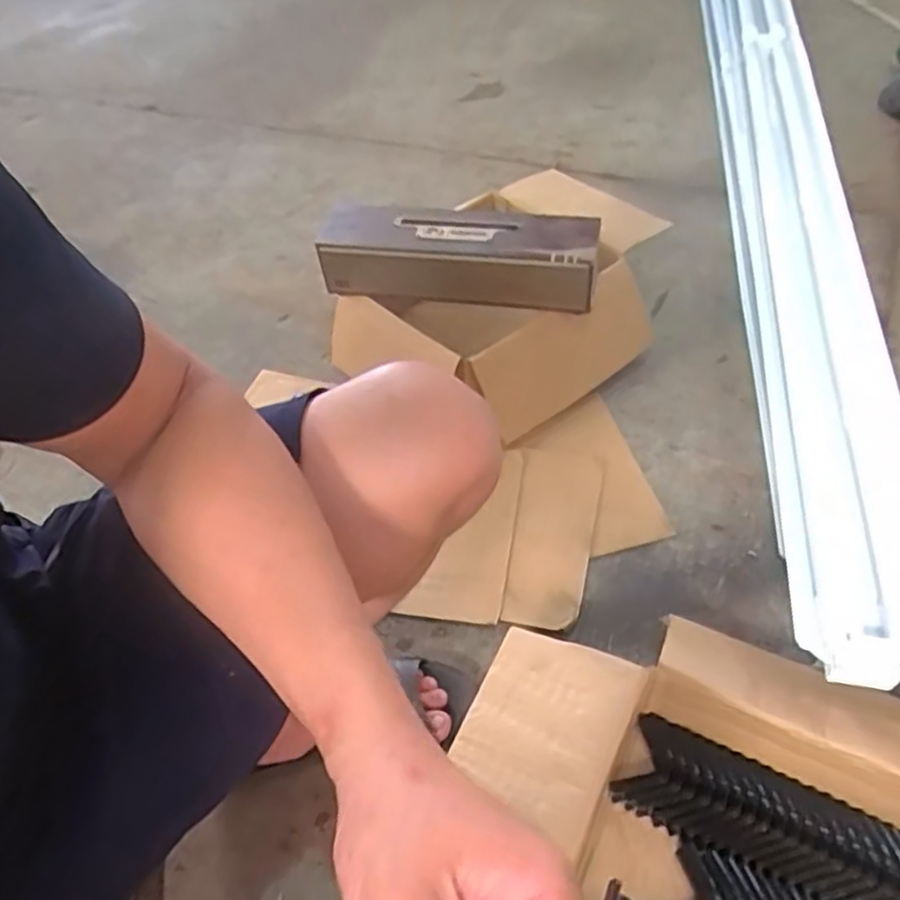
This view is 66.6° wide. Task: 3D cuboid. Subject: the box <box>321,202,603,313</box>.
[{"bbox_3d":[0.006,-0.277,0.963,0.394,0.087,0.129,8,50,13],"label":"box"}]

